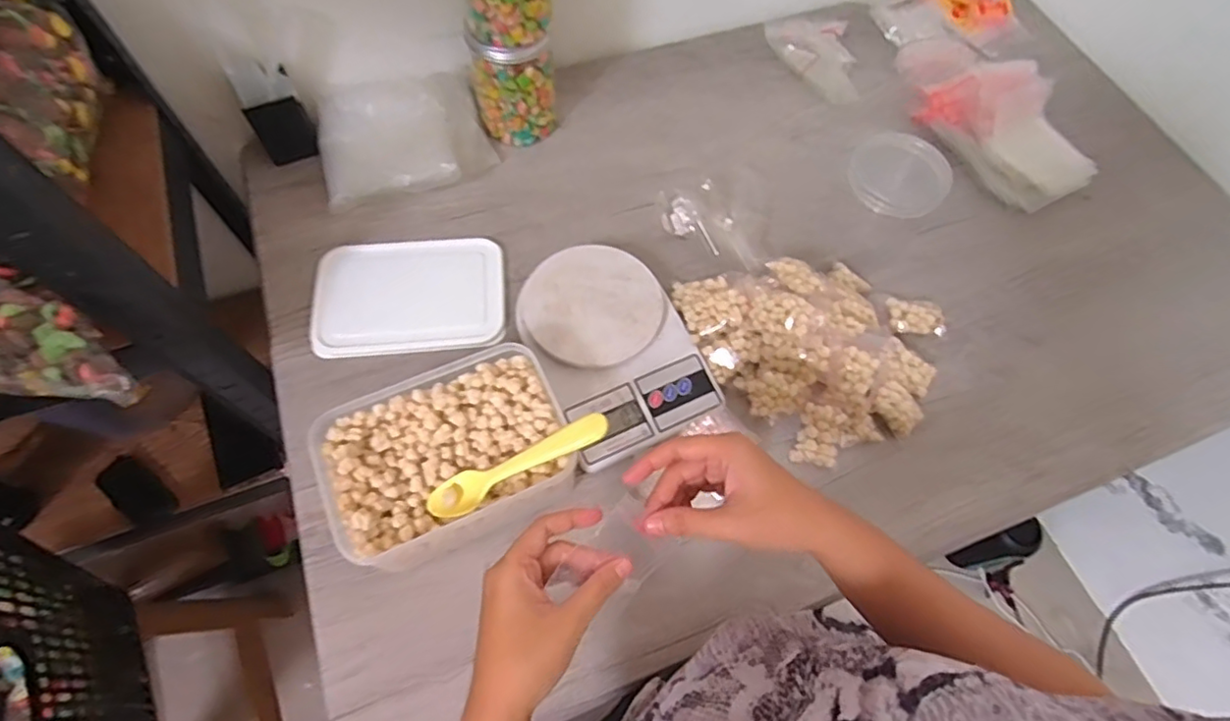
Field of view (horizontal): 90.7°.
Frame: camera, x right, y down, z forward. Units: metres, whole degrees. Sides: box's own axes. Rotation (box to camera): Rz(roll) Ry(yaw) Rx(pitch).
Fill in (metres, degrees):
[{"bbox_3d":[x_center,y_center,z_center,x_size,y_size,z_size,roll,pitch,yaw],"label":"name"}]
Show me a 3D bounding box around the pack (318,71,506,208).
[{"bbox_3d":[-0.234,-0.246,0.677,0.185,0.057,0.155,-12,65,-8],"label":"pack"}]

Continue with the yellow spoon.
[{"bbox_3d":[-0.075,0.081,0.472,0.154,0.014,0.029,-27,67,8],"label":"yellow spoon"}]

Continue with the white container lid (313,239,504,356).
[{"bbox_3d":[-0.206,-0.065,0.615,0.186,0.020,0.119,-6,65,-6],"label":"white container lid"}]

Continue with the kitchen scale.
[{"bbox_3d":[-0.005,-0.017,0.588,0.145,0.042,0.214,-23,67,-13],"label":"kitchen scale"}]

